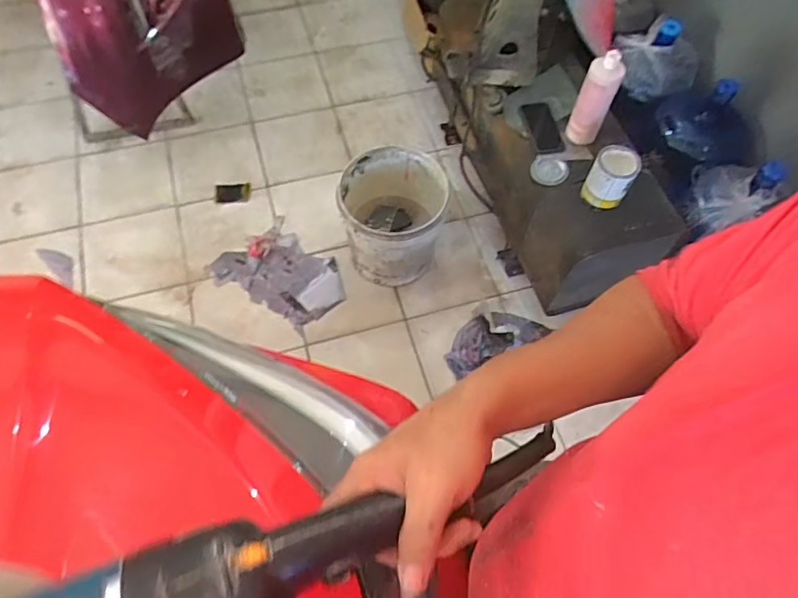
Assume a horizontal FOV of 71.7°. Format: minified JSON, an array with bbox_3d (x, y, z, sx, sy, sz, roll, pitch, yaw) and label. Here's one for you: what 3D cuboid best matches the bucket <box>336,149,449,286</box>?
[{"bbox_3d":[-0.018,-0.222,1.589,0.285,0.297,0.299,1,62,-2],"label":"bucket"}]

